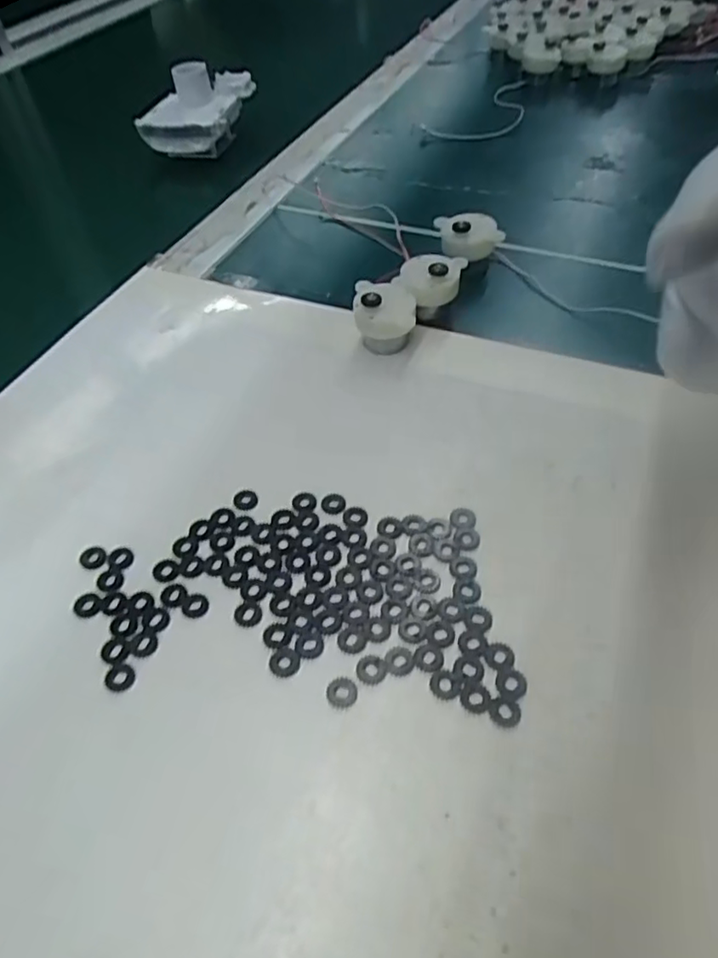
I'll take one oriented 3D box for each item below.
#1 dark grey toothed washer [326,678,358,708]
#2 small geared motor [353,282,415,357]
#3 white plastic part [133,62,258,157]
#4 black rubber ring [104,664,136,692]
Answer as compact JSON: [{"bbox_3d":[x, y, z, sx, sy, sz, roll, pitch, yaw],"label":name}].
[{"bbox_3d":[-0.006,0.073,0.215,0.010,0.004,0.010,-2,50,3],"label":"dark grey toothed washer"},{"bbox_3d":[0.014,-0.086,0.328,0.032,0.032,0.032,0,50,5],"label":"small geared motor"},{"bbox_3d":[-0.127,-0.299,0.498,0.065,0.056,0.089,17,53,17],"label":"white plastic part"},{"bbox_3d":[-0.086,0.071,0.222,0.011,0.004,0.010,-2,50,3],"label":"black rubber ring"}]

